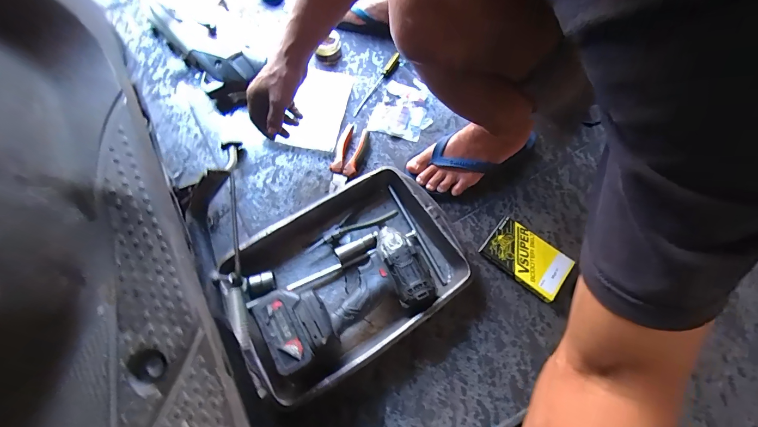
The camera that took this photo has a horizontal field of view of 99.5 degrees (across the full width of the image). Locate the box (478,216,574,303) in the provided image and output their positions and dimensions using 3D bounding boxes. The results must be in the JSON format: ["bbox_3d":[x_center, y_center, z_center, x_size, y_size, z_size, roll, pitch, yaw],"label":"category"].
[{"bbox_3d":[0.243,0.076,0.538,0.130,0.026,0.087,39,71,15],"label":"box"}]

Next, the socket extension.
[{"bbox_3d":[-0.072,0.082,0.527,0.165,0.027,0.031,-28,69,-13],"label":"socket extension"}]

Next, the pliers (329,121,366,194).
[{"bbox_3d":[-0.062,-0.108,0.614,0.050,0.024,0.160,12,66,4],"label":"pliers"}]

